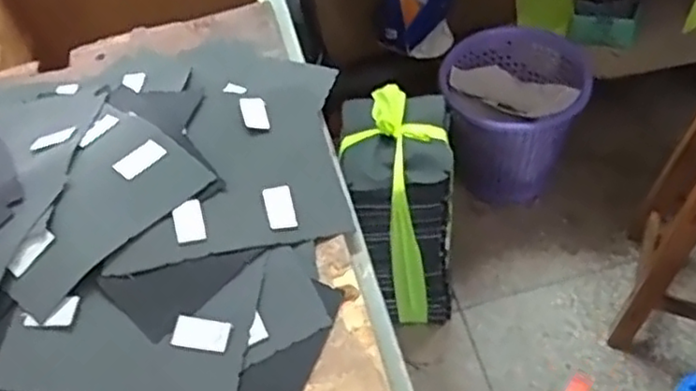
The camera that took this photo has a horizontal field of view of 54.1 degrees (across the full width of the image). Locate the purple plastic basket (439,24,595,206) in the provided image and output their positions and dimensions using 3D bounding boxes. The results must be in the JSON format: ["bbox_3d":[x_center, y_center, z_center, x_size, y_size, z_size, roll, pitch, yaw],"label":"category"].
[{"bbox_3d":[0.323,-0.149,1.375,0.276,0.277,0.267,8,54,14],"label":"purple plastic basket"}]

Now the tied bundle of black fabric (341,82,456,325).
[{"bbox_3d":[0.092,0.038,1.186,0.173,0.431,0.187,-4,52,5],"label":"tied bundle of black fabric"}]

